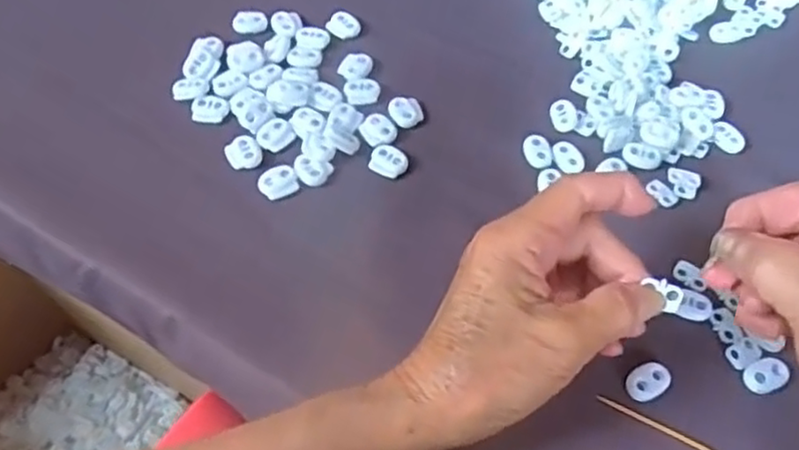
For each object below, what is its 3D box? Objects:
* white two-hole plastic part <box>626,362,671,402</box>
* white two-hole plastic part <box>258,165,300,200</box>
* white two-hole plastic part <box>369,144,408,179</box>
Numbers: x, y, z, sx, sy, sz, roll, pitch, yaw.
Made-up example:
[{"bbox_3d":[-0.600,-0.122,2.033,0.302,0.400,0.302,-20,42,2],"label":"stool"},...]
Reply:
[{"bbox_3d":[0.121,0.078,0.331,0.022,0.010,0.015,-29,64,-17],"label":"white two-hole plastic part"},{"bbox_3d":[-0.069,-0.025,0.386,0.021,0.004,0.016,-29,64,-17],"label":"white two-hole plastic part"},{"bbox_3d":[-0.006,-0.037,0.396,0.021,0.005,0.019,25,61,13],"label":"white two-hole plastic part"}]

